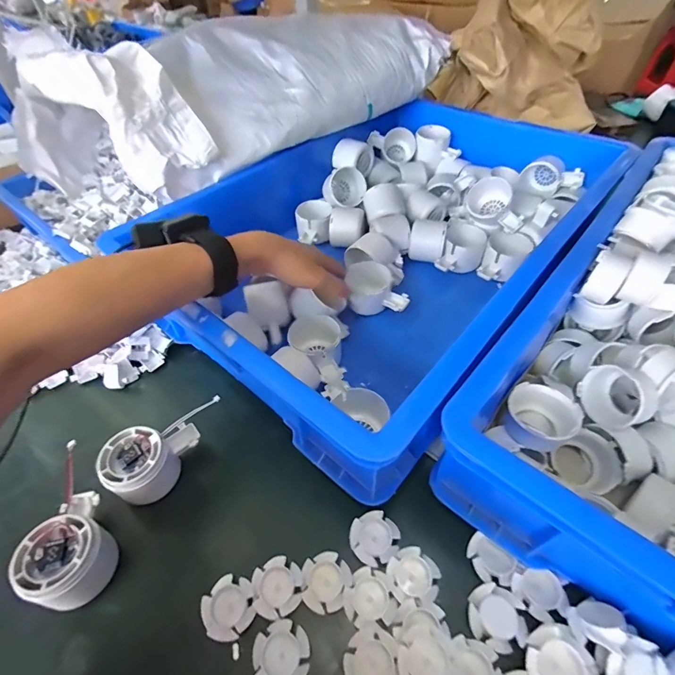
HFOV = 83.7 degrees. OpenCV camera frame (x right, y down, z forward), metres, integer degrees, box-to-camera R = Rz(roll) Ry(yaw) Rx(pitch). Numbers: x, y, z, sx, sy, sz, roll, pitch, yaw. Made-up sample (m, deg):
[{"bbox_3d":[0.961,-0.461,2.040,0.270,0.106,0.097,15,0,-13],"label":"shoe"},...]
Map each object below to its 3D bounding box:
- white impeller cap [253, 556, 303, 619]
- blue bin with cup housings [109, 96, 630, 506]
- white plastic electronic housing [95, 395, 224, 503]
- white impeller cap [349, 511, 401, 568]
[{"bbox_3d":[-0.048,0.201,0.304,0.038,0.012,0.040,-2,50,2],"label":"white impeller cap"},{"bbox_3d":[0.084,-0.148,0.520,0.409,0.124,0.601,33,59,27],"label":"blue bin with cup housings"},{"bbox_3d":[-0.159,0.108,0.364,0.112,0.054,0.061,-35,56,-23],"label":"white plastic electronic housing"},{"bbox_3d":[0.032,0.172,0.324,0.040,0.012,0.040,-2,50,2],"label":"white impeller cap"}]

